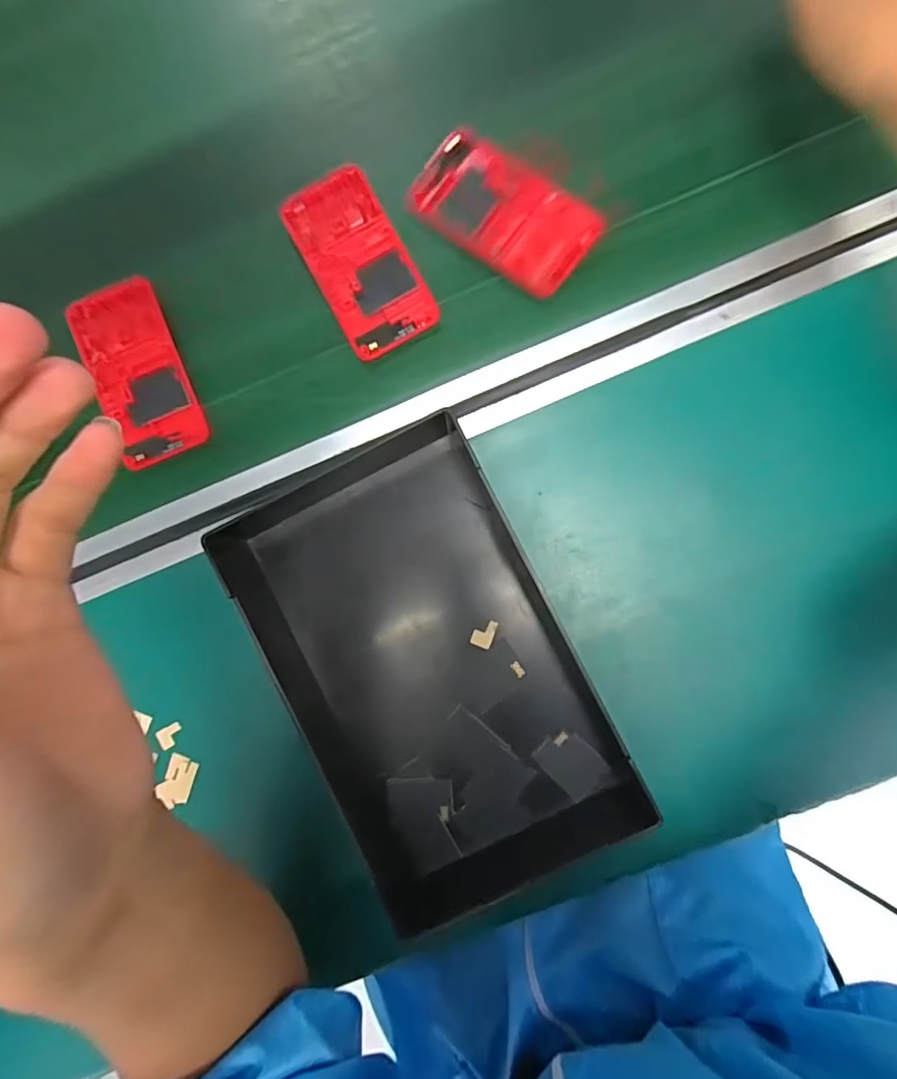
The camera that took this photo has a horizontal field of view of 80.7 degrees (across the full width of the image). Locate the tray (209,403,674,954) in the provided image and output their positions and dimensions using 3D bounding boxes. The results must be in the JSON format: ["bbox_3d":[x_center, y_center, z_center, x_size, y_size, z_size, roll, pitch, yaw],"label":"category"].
[{"bbox_3d":[-0.014,0.085,0.331,0.176,0.034,0.284,-27,86,2],"label":"tray"}]

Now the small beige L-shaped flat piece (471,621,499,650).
[{"bbox_3d":[0.023,0.059,0.334,0.012,0.004,0.018,23,89,4],"label":"small beige L-shaped flat piece"}]

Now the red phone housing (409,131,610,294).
[{"bbox_3d":[0.036,-0.214,0.346,0.121,0.011,0.069,37,91,6],"label":"red phone housing"}]

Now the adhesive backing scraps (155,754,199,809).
[{"bbox_3d":[-0.182,0.162,0.355,0.020,0.009,0.029,21,89,6],"label":"adhesive backing scraps"}]

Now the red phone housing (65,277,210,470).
[{"bbox_3d":[-0.212,-0.116,0.361,0.061,0.014,0.122,-23,89,2],"label":"red phone housing"}]

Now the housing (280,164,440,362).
[{"bbox_3d":[-0.060,-0.185,0.352,0.061,0.009,0.123,-29,85,3],"label":"housing"}]

